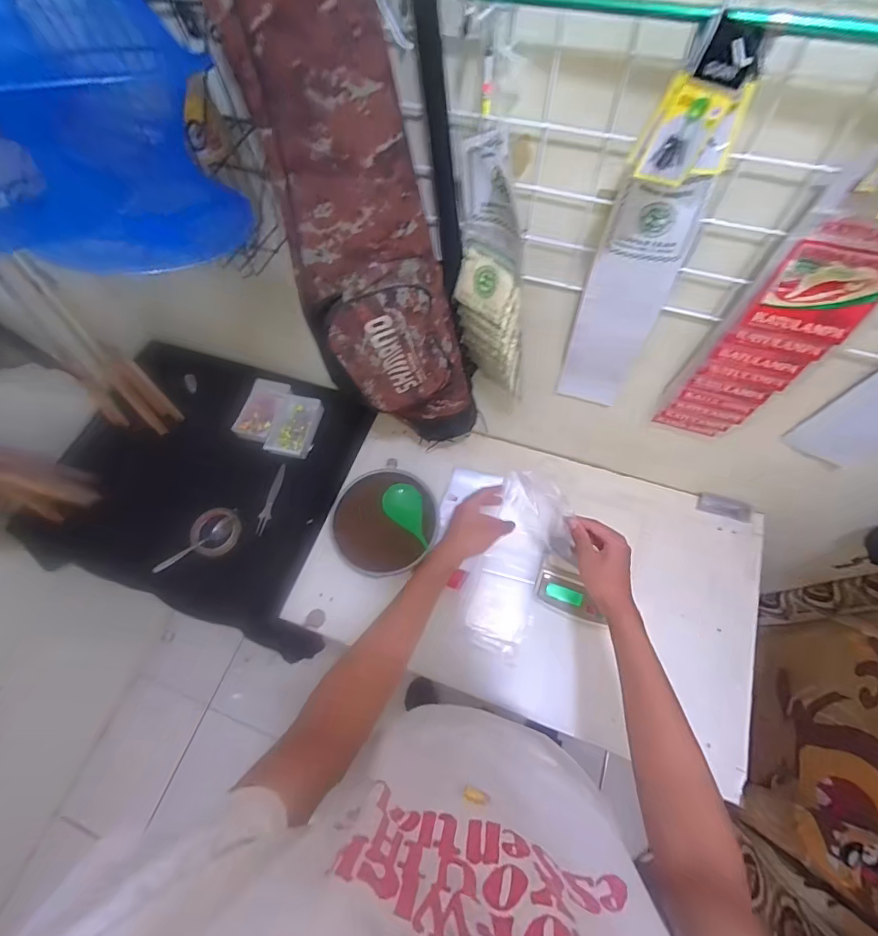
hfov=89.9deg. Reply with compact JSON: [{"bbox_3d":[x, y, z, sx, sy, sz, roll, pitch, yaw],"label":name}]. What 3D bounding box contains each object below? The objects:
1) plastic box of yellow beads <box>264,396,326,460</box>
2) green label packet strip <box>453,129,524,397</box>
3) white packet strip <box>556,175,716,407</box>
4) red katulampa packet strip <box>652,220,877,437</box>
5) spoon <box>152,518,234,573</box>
[{"bbox_3d":[-0.322,-0.094,0.984,0.096,0.026,0.147,14,66,10],"label":"plastic box of yellow beads"},{"bbox_3d":[0.067,-0.236,0.566,0.058,0.316,0.112,-23,65,-7],"label":"green label packet strip"},{"bbox_3d":[0.226,-0.189,0.565,0.094,0.357,0.020,16,66,12],"label":"white packet strip"},{"bbox_3d":[0.390,-0.131,0.538,0.101,0.347,0.021,19,67,12],"label":"red katulampa packet strip"},{"bbox_3d":[-0.487,0.156,0.880,0.167,0.018,0.031,-31,67,-11],"label":"spoon"}]

